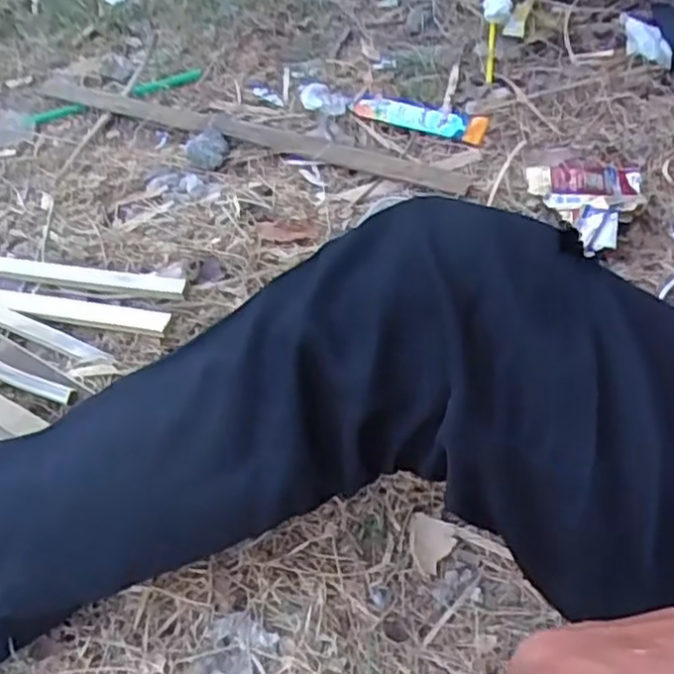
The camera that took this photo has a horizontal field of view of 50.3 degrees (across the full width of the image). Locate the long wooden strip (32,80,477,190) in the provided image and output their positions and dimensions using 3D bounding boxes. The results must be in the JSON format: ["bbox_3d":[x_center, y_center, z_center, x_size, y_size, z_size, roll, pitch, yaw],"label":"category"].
[{"bbox_3d":[-0.122,-0.227,0.772,0.540,0.010,0.038,19,54,19],"label":"long wooden strip"}]

